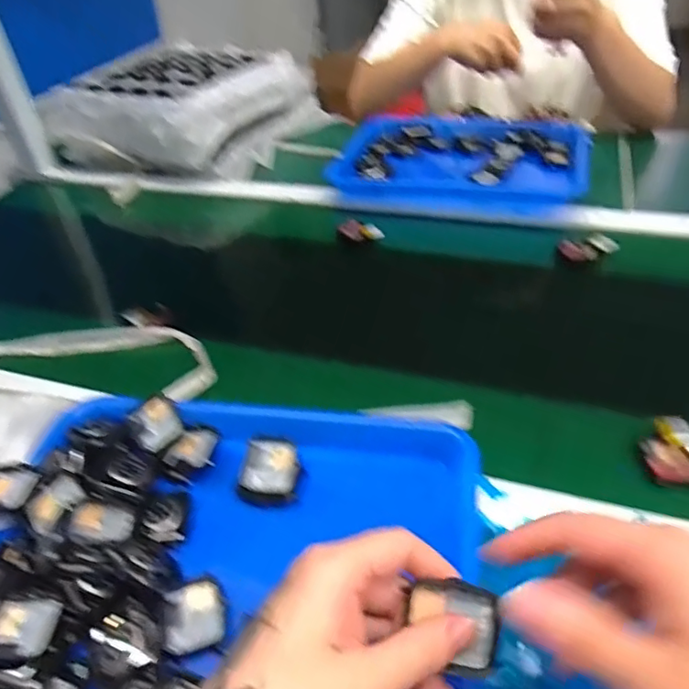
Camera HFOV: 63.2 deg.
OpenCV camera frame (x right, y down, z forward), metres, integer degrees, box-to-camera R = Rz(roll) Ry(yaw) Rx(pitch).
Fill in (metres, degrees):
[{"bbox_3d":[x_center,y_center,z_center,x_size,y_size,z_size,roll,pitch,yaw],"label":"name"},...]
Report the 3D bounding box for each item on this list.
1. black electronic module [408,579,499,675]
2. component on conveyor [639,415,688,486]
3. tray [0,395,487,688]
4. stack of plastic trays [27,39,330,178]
[{"bbox_3d":[0.050,0.129,0.257,0.041,0.006,0.037,12,74,6],"label":"black electronic module"},{"bbox_3d":[0.242,0.077,0.416,0.039,0.014,0.055,-1,41,6],"label":"component on conveyor"},{"bbox_3d":[-0.089,0.144,0.362,0.335,0.043,0.256,6,42,13],"label":"tray"},{"bbox_3d":[-0.272,-0.398,0.953,0.361,0.117,0.357,11,44,18],"label":"stack of plastic trays"}]

